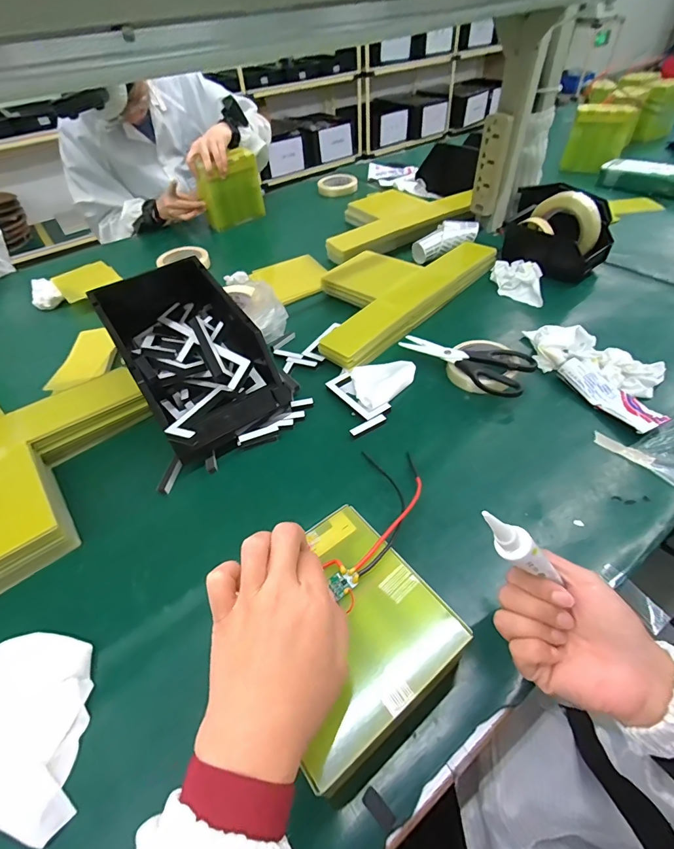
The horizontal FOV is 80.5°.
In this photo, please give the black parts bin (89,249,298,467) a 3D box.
[{"bbox_3d":[-0.197,-0.094,0.536,0.153,0.132,0.283,-29,53,-21],"label":"black parts bin"}]

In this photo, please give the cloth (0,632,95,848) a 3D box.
[{"bbox_3d":[-0.276,0.237,0.319,0.162,0.020,0.123,1,48,5],"label":"cloth"}]

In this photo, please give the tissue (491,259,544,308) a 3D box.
[{"bbox_3d":[0.328,-0.265,0.724,0.084,0.031,0.122,11,49,13],"label":"tissue"}]

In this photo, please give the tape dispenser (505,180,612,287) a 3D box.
[{"bbox_3d":[0.404,-0.350,0.733,0.177,0.124,0.107,28,55,26],"label":"tape dispenser"}]

